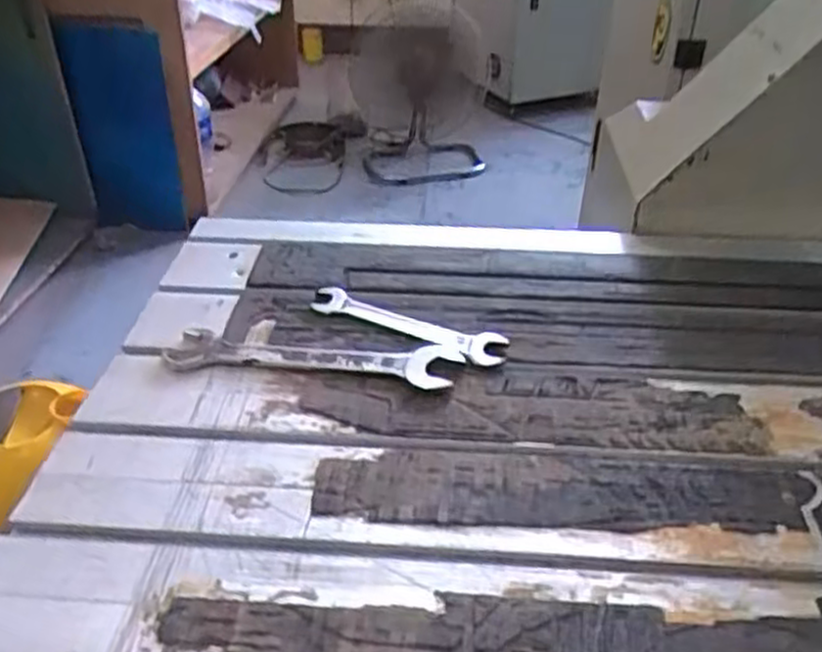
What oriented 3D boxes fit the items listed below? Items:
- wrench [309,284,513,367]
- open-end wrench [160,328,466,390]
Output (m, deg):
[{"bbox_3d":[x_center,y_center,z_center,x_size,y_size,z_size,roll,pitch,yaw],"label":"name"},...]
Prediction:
[{"bbox_3d":[-0.004,-0.002,0.703,0.189,0.010,0.032,17,39,23],"label":"wrench"},{"bbox_3d":[-0.085,0.028,0.661,0.250,0.010,0.055,5,35,7],"label":"open-end wrench"}]

